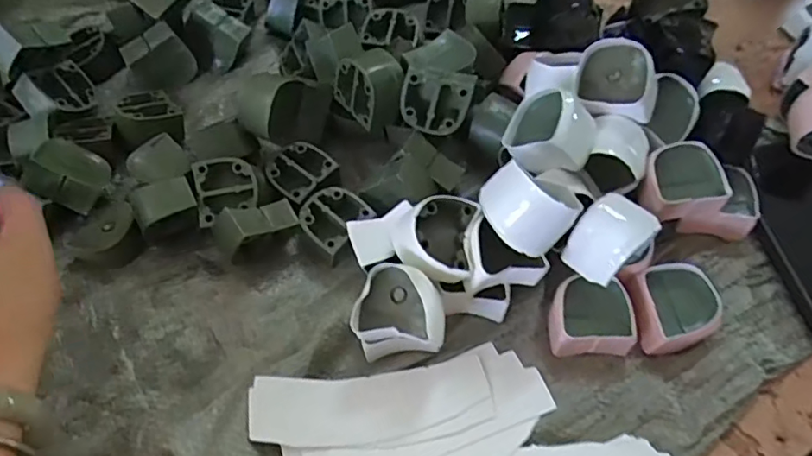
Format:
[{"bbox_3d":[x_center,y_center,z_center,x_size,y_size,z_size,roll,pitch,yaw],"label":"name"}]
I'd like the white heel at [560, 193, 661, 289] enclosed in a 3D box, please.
[{"bbox_3d":[0.120,0.007,0.332,0.037,0.035,0.044,39,65,22],"label":"white heel"}]

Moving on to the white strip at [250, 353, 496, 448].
[{"bbox_3d":[-0.018,0.099,0.318,0.132,0.019,0.042,-8,58,-5],"label":"white strip"}]

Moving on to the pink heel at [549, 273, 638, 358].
[{"bbox_3d":[0.110,0.054,0.339,0.048,0.031,0.037,3,58,2],"label":"pink heel"}]

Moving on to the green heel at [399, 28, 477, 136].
[{"bbox_3d":[0.022,-0.103,0.389,0.047,0.043,0.077,3,58,2],"label":"green heel"}]

